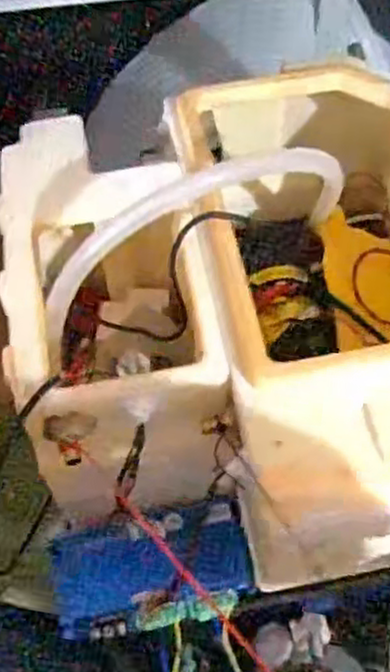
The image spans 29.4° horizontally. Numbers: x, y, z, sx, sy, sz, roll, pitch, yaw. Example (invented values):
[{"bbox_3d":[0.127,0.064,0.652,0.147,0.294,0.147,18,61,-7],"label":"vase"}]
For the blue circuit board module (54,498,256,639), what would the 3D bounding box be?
[{"bbox_3d":[-0.031,0.187,0.590,0.157,0.032,0.087,-10,83,-12],"label":"blue circuit board module"}]

